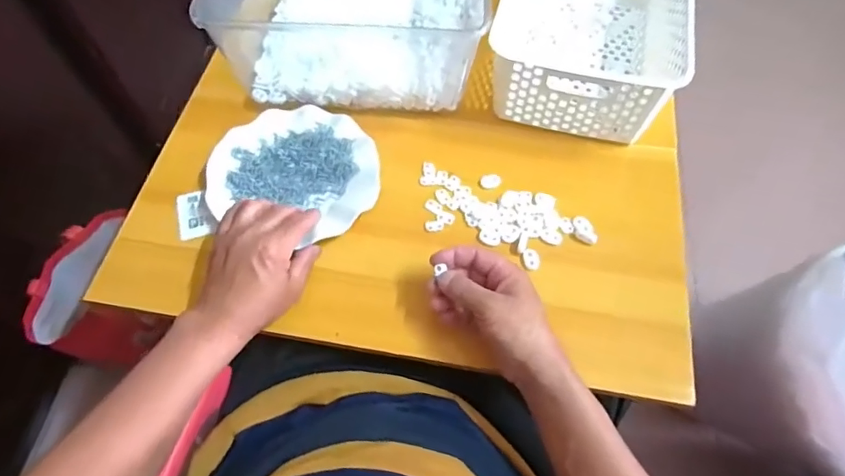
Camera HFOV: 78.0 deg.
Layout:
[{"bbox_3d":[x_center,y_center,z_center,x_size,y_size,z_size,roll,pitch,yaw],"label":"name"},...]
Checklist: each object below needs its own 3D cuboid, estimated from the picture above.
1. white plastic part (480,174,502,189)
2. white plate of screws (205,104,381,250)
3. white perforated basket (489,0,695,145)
[{"bbox_3d":[0.077,-0.064,0.593,0.023,0.009,0.017,-7,61,-5],"label":"white plastic part"},{"bbox_3d":[-0.136,-0.079,0.585,0.184,0.023,0.161,19,62,9],"label":"white plate of screws"},{"bbox_3d":[0.201,-0.268,0.643,0.211,0.110,0.301,14,61,7],"label":"white perforated basket"}]

